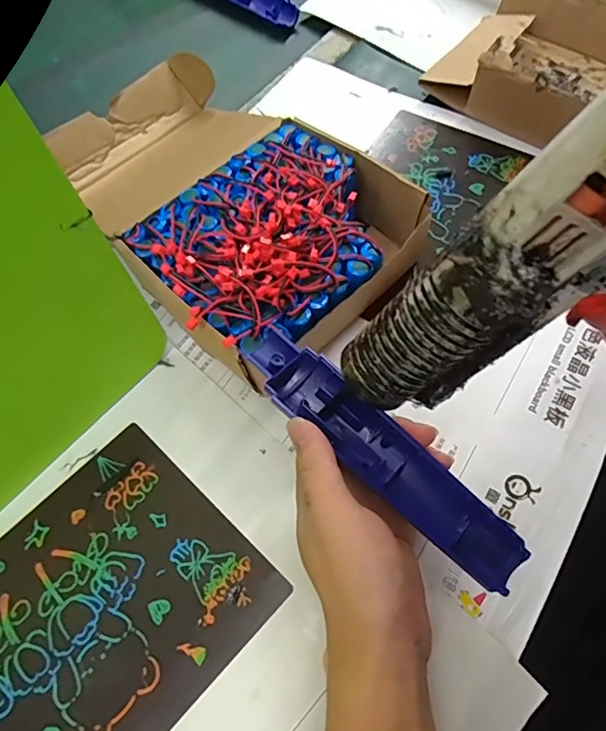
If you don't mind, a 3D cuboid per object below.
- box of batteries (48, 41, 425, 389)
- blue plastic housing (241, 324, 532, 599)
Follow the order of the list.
[{"bbox_3d":[-0.065,-0.129,0.382,0.174,0.070,0.307,-39,69,-17],"label":"box of batteries"},{"bbox_3d":[0.038,0.045,0.269,0.167,0.020,0.036,42,71,14],"label":"blue plastic housing"}]

